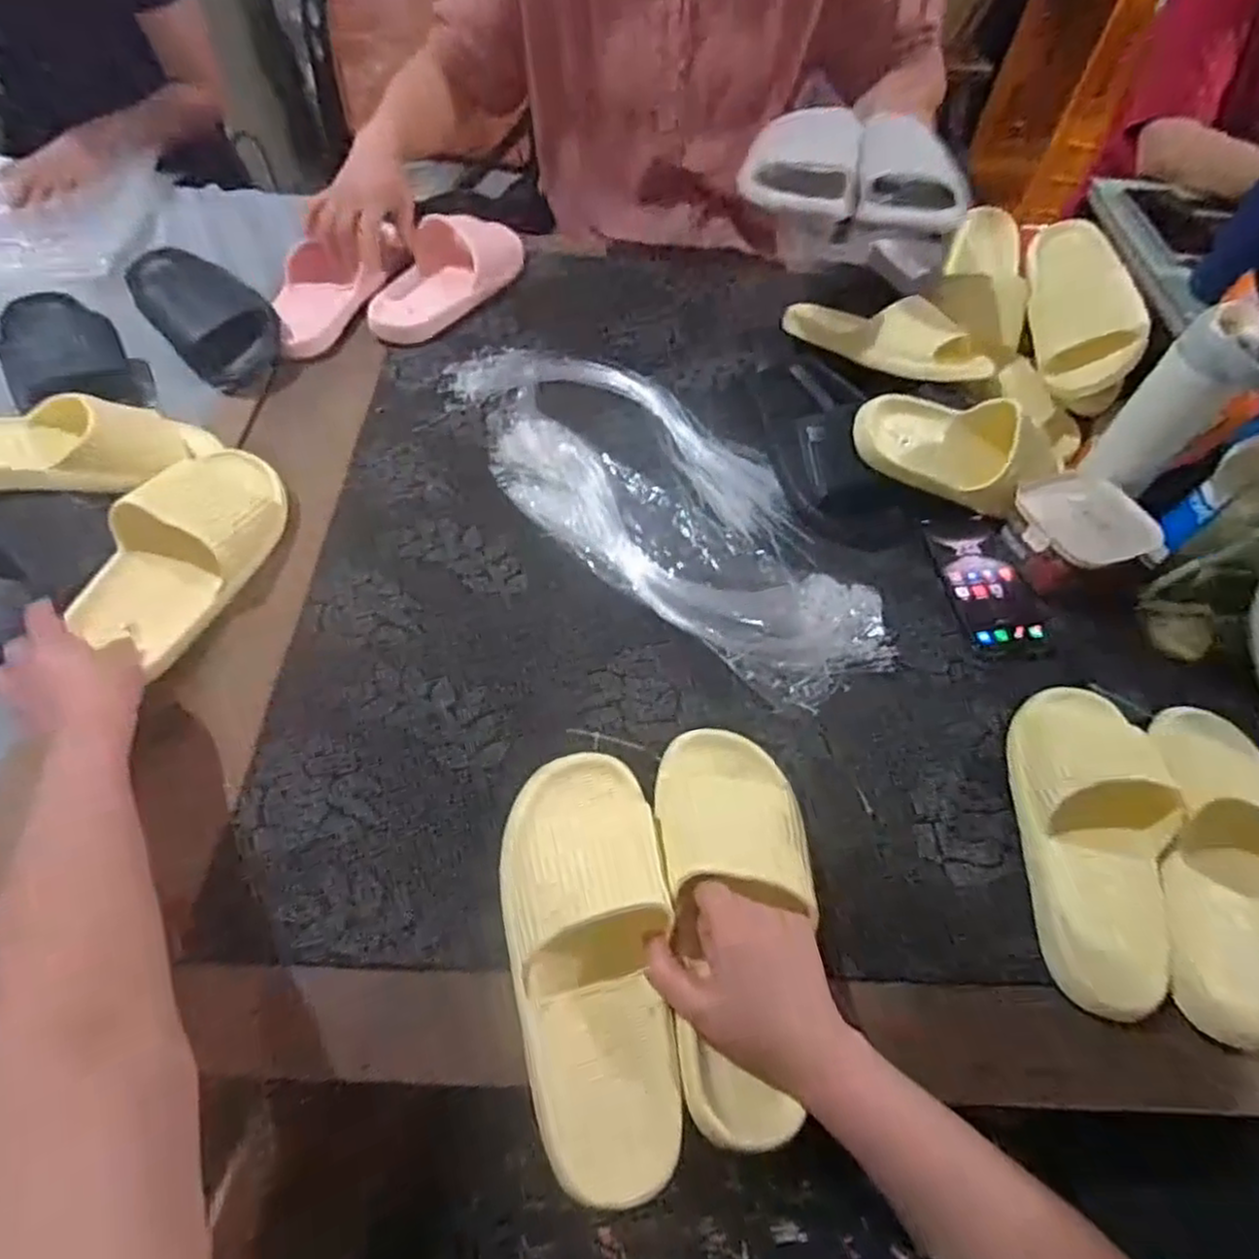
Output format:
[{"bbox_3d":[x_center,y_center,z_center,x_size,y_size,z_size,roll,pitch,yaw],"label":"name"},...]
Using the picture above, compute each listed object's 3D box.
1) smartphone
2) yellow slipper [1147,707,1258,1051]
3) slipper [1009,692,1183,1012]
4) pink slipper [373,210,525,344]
[{"bbox_3d":[0.339,-0.050,0.690,0.084,0.010,0.167,0,58,-5],"label":"smartphone"},{"bbox_3d":[0.442,0.163,0.528,0.099,0.055,0.239,16,58,6],"label":"yellow slipper"},{"bbox_3d":[0.345,0.155,0.540,0.103,0.061,0.234,16,58,6],"label":"slipper"},{"bbox_3d":[-0.222,-0.427,0.864,0.095,0.063,0.213,34,61,16],"label":"pink slipper"}]

